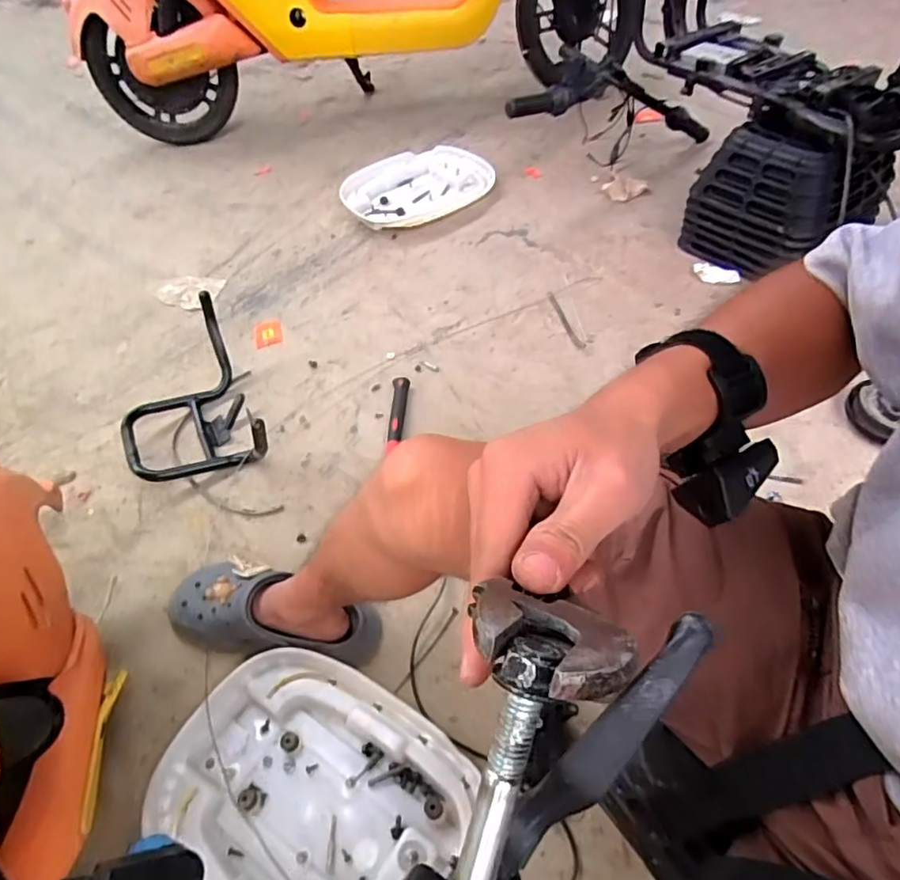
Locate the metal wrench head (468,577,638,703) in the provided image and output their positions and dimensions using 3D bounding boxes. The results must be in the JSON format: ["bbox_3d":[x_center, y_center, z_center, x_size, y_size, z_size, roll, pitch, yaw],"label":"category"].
[{"bbox_3d":[0.030,0.067,0.182,0.051,0.019,0.041,17,17,26],"label":"metal wrench head"}]

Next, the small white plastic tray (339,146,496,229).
[{"bbox_3d":[-0.073,-0.612,1.378,0.360,0.063,0.253,-34,56,-21],"label":"small white plastic tray"}]

